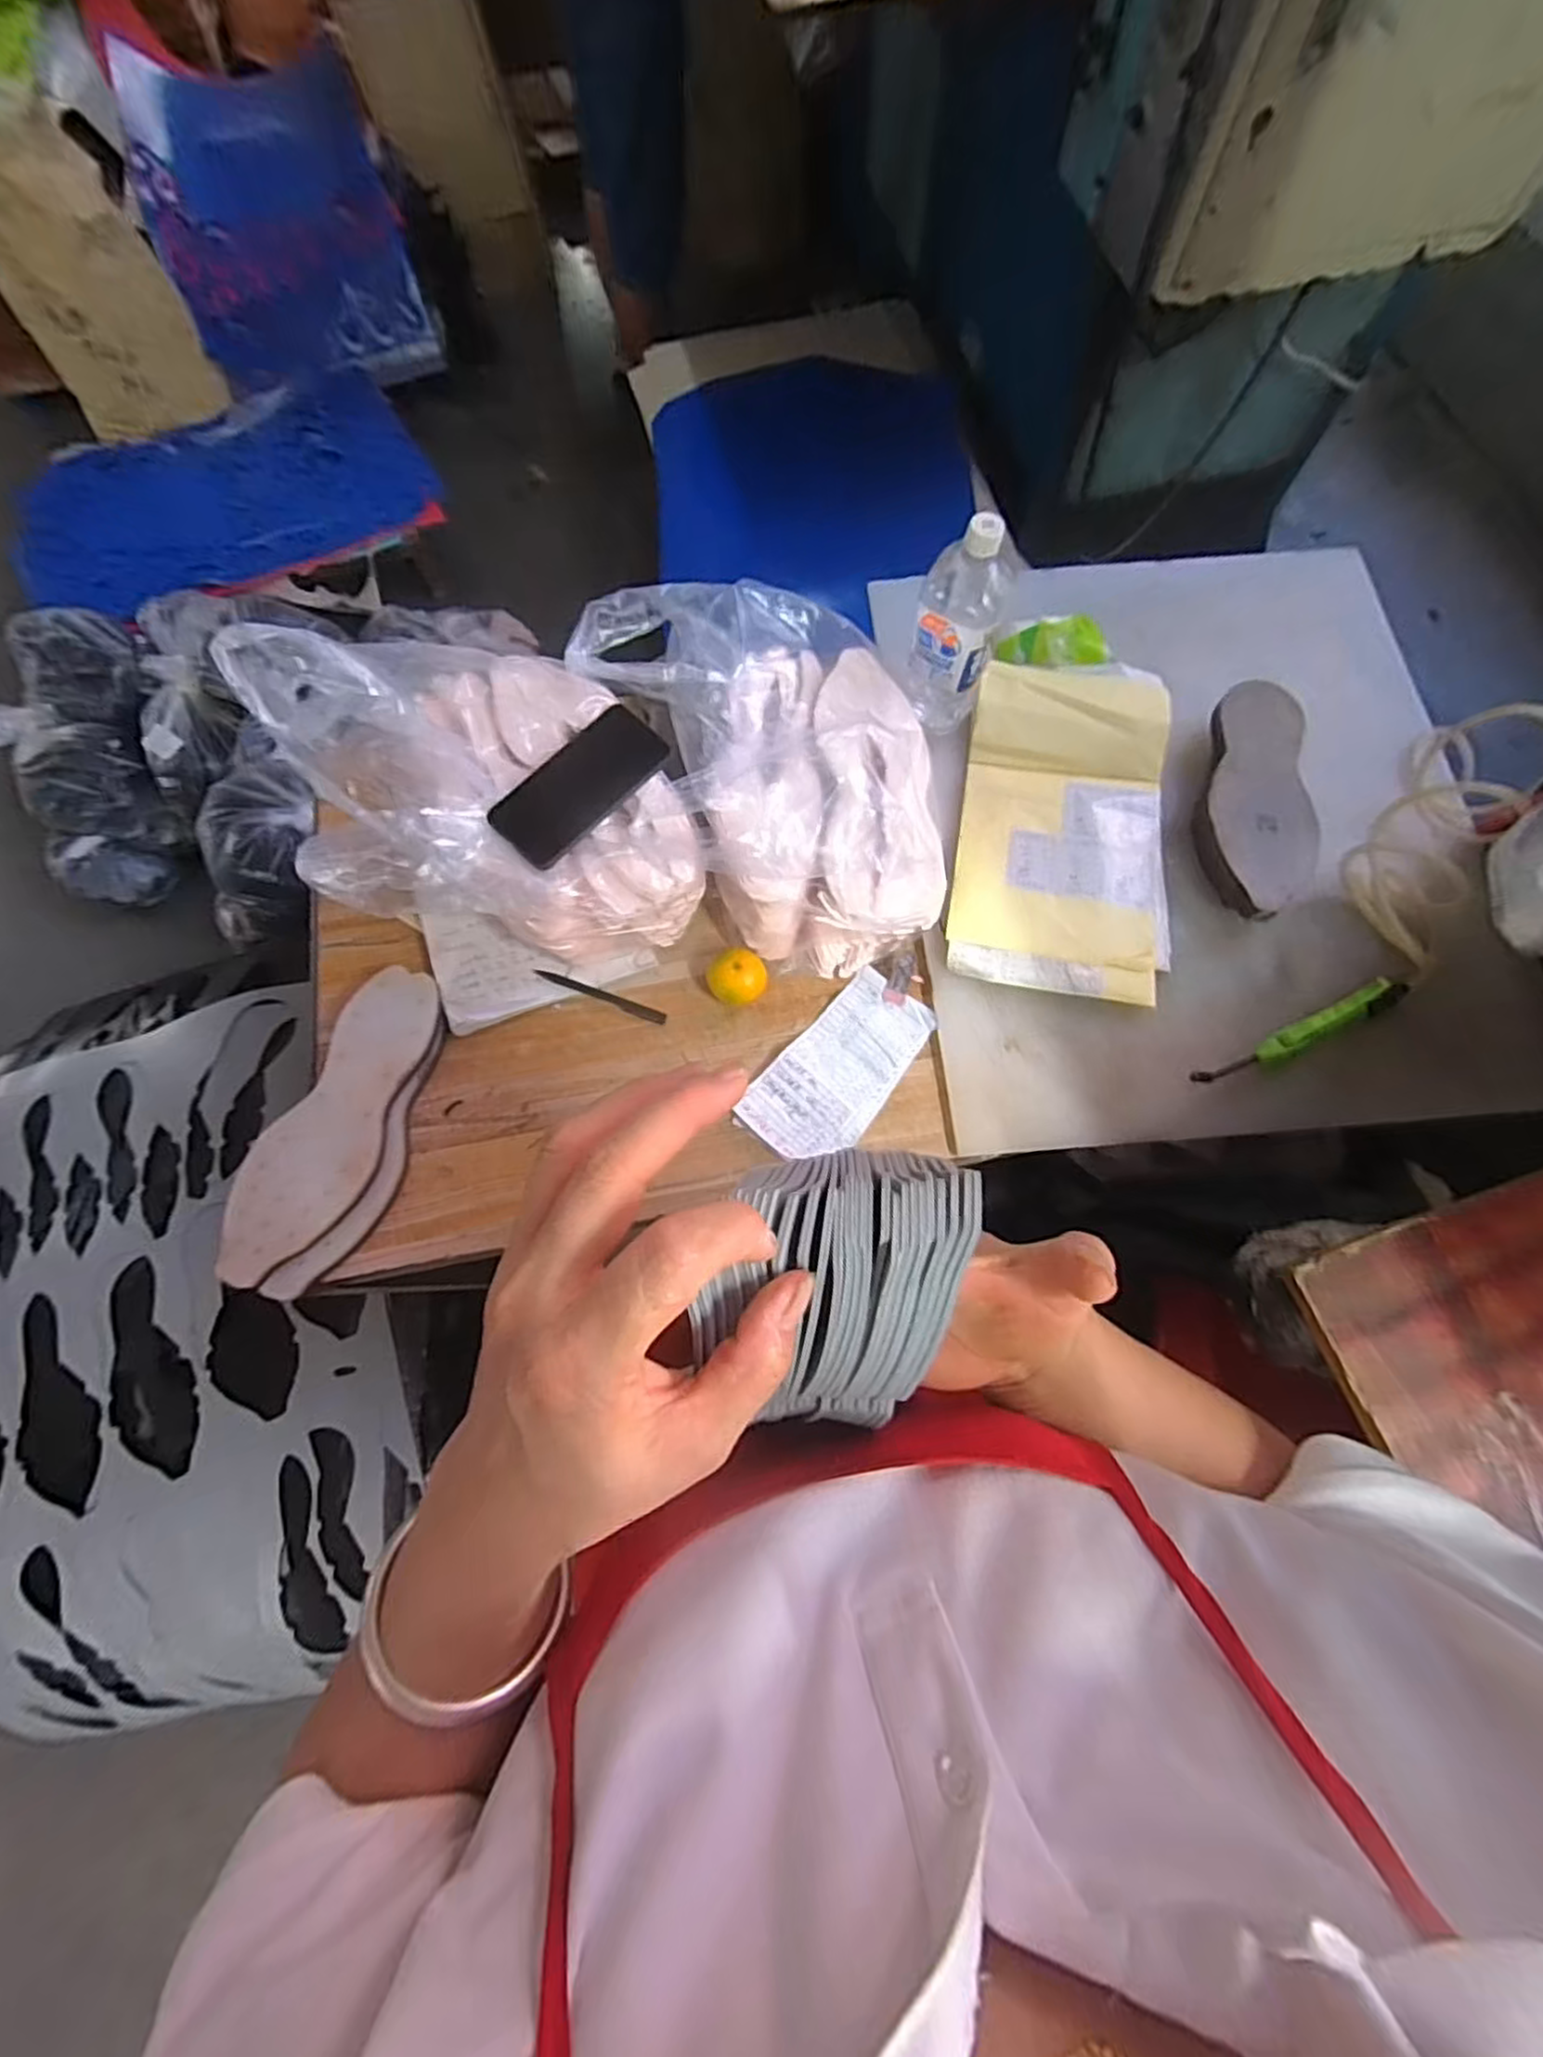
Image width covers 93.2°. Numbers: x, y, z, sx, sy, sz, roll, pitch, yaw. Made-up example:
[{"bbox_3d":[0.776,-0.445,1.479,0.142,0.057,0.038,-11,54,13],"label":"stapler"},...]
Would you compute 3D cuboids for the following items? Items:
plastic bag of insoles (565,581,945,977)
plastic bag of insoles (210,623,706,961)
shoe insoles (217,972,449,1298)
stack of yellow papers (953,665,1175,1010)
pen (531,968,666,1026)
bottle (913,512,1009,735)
[{"bbox_3d":[0.018,-0.253,0.717,0.237,0.166,0.383,-31,74,-10],"label":"plastic bag of insoles"},{"bbox_3d":[-0.229,-0.221,0.651,0.324,0.261,0.242,3,71,2],"label":"plastic bag of insoles"},{"bbox_3d":[-0.380,0.090,0.660,0.116,0.033,0.292,29,73,-8],"label":"shoe insoles"},{"bbox_3d":[0.301,-0.207,0.748,0.205,0.034,0.354,7,77,5],"label":"stack of yellow papers"},{"bbox_3d":[-0.172,-0.032,0.731,0.140,0.014,0.012,18,72,7],"label":"pen"},{"bbox_3d":[0.182,-0.396,0.711,0.081,0.198,0.083,17,72,6],"label":"bottle"}]

